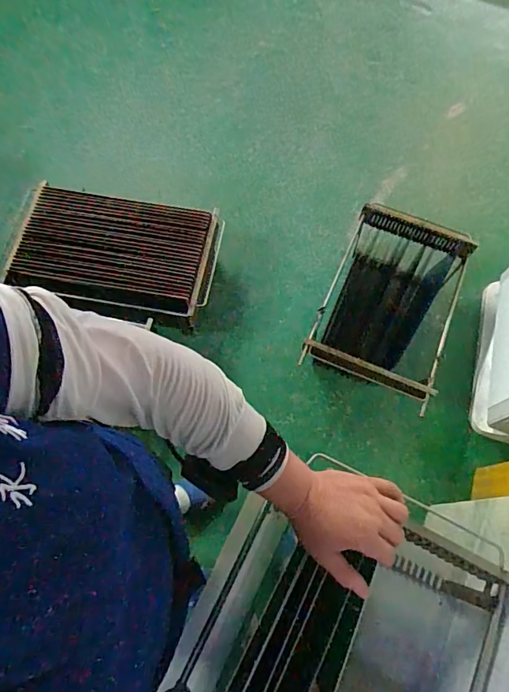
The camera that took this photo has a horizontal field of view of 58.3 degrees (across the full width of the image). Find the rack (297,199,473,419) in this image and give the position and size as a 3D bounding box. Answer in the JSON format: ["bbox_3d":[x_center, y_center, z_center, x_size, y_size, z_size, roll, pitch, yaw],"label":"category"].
[{"bbox_3d":[0.463,-0.138,1.595,0.400,0.224,0.619,23,70,8],"label":"rack"}]

